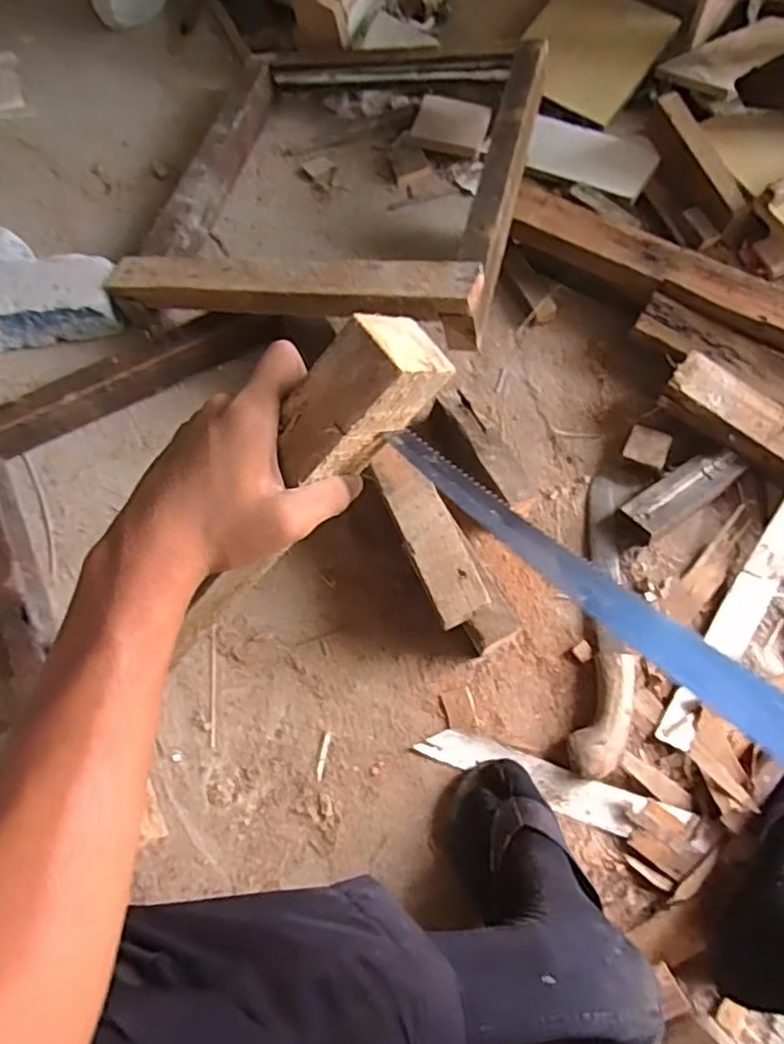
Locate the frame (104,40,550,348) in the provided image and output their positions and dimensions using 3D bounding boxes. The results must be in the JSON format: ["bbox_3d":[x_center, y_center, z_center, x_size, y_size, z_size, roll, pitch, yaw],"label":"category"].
[{"bbox_3d":[-0.070,-0.508,0.940,0.514,0.086,0.587,7,62,18],"label":"frame"}]

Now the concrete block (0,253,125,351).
[{"bbox_3d":[-0.492,-0.319,0.930,0.210,0.067,0.115,-5,66,0],"label":"concrete block"}]

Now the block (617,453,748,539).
[{"bbox_3d":[0.345,-0.039,0.767,0.146,0.022,0.052,-33,69,-12],"label":"block"}]

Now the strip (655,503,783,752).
[{"bbox_3d":[0.432,0.045,0.732,0.040,0.022,0.468,31,89,14],"label":"strip"}]

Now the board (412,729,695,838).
[{"bbox_3d":[0.165,0.273,0.672,0.276,0.010,0.043,17,68,9],"label":"board"}]

